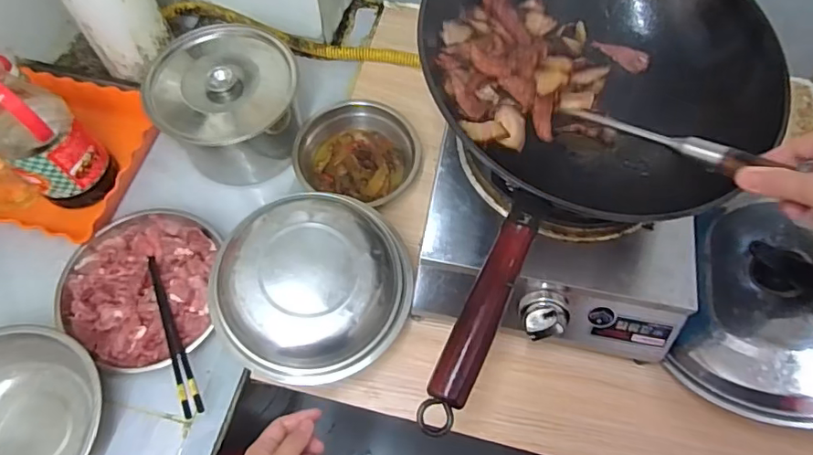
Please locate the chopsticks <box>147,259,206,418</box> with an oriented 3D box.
[{"bbox_3d":[-0.280,0.122,0.623,0.019,0.034,0.215,-24,67,-14],"label":"chopsticks"}]

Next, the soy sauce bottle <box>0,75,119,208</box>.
[{"bbox_3d":[-0.457,-0.123,0.630,0.121,0.236,0.099,34,67,13],"label":"soy sauce bottle"}]

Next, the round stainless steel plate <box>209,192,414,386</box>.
[{"bbox_3d":[-0.107,0.059,0.602,0.217,0.082,0.211,-18,66,-11],"label":"round stainless steel plate"}]

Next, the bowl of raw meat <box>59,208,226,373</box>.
[{"bbox_3d":[-0.335,0.080,0.677,0.194,0.046,0.206,1,64,-2],"label":"bowl of raw meat"}]

